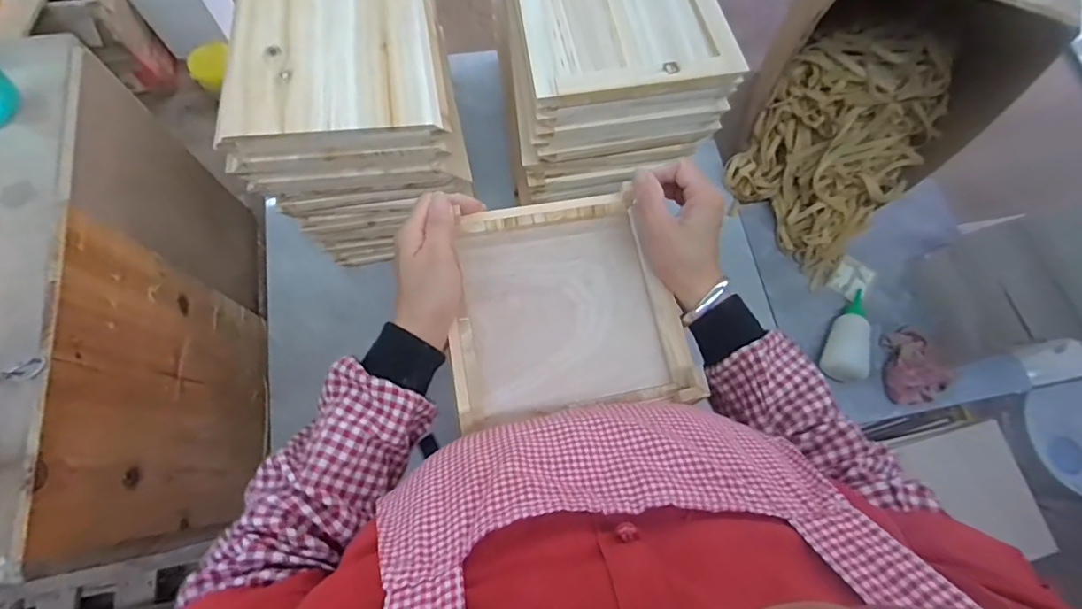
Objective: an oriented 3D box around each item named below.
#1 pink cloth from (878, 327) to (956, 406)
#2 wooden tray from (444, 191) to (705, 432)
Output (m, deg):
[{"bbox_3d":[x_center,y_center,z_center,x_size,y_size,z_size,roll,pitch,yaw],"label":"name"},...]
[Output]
[{"bbox_3d":[0.608,0.099,0.800,0.112,0.024,0.119,5,75,1],"label":"pink cloth"},{"bbox_3d":[0.021,-0.003,0.439,0.193,0.032,0.191,-7,76,-2],"label":"wooden tray"}]

